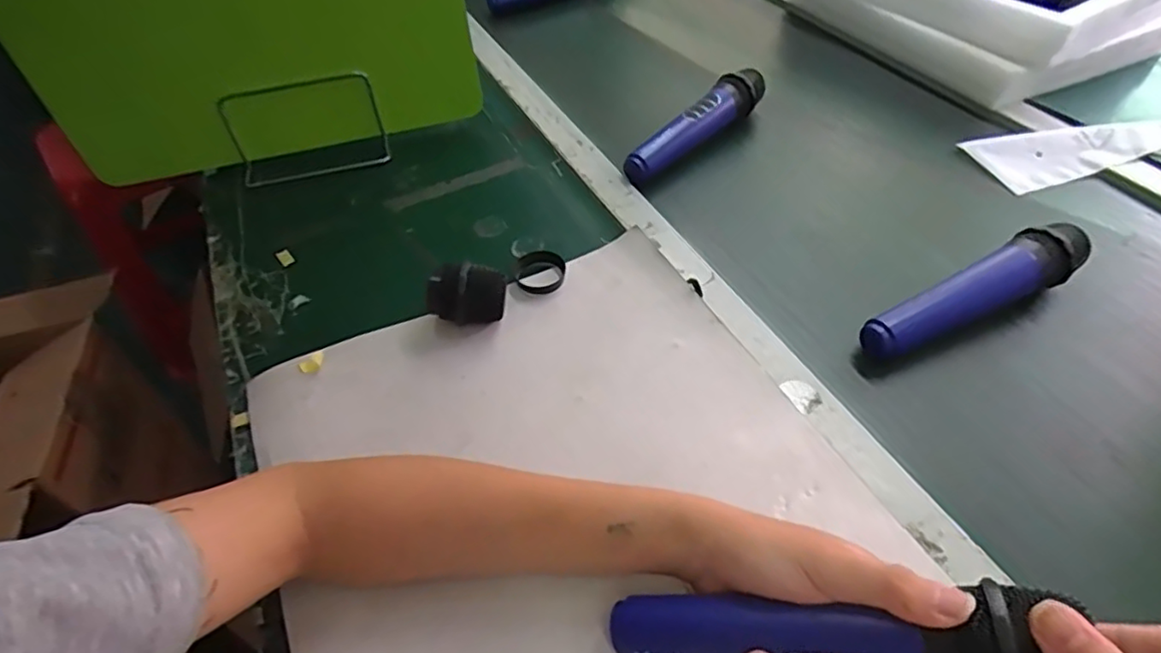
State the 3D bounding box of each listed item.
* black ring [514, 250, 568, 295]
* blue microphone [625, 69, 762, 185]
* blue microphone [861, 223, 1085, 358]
[{"bbox_3d":[-0.034,-0.048,0.530,0.041,0.007,0.049,-22,50,-16],"label":"black ring"},{"bbox_3d":[0.121,-0.210,0.643,0.037,0.048,0.194,33,57,29],"label":"blue microphone"},{"bbox_3d":[0.300,-0.025,0.476,0.193,0.050,0.040,-22,50,-16],"label":"blue microphone"}]

